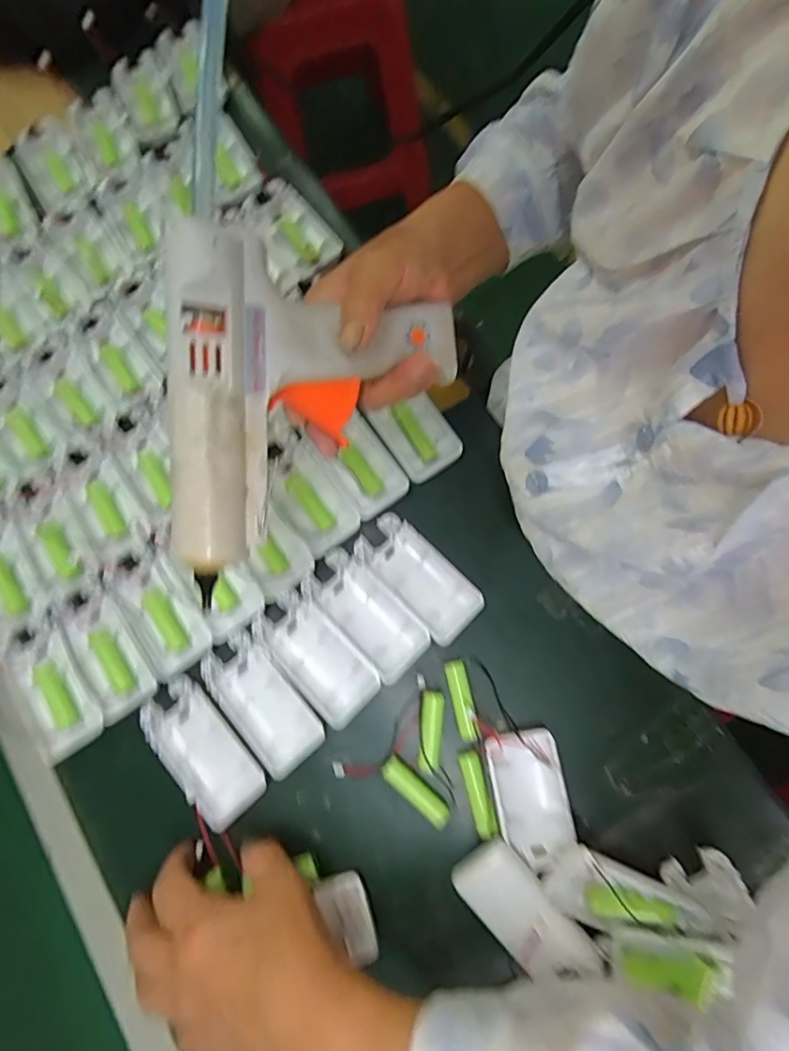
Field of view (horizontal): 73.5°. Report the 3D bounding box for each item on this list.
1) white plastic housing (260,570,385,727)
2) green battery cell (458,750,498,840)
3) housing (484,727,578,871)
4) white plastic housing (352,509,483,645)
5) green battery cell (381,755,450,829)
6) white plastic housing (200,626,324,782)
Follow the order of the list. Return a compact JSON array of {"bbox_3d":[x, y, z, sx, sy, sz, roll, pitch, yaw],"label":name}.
[{"bbox_3d":[-0.054,0.091,0.373,0.048,0.012,0.095,-40,78,-6],"label":"white plastic housing"},{"bbox_3d":[0.055,0.178,0.351,0.013,0.017,0.052,-16,76,0],"label":"green battery cell"},{"bbox_3d":[0.089,0.177,0.347,0.044,0.020,0.080,-12,76,1],"label":"housing"},{"bbox_3d":[0.018,0.036,0.383,0.046,0.011,0.095,-43,78,-7],"label":"white plastic housing"},{"bbox_3d":[0.014,0.177,0.354,0.052,0.018,0.015,40,82,11],"label":"green battery cell"},{"bbox_3d":[-0.093,0.123,0.368,0.045,0.011,0.096,-41,78,-6],"label":"white plastic housing"}]

